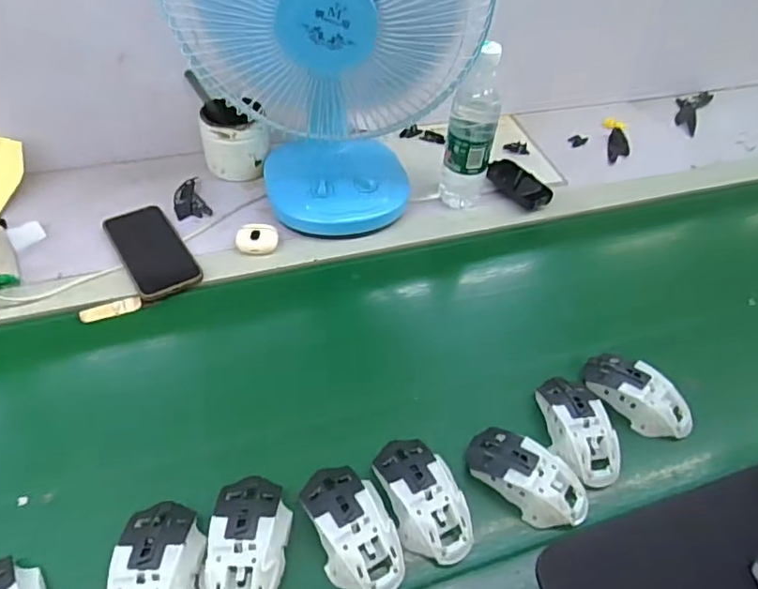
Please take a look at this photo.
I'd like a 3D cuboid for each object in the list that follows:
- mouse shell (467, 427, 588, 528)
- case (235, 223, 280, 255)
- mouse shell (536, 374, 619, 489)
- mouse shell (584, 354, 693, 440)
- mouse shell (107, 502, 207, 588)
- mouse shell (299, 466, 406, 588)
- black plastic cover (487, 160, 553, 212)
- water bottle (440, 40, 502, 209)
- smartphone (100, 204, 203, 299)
[{"bbox_3d":[0.139,0.169,0.520,0.115,0.036,0.058,29,50,23],"label":"mouse shell"},{"bbox_3d":[-0.159,-0.069,0.721,0.054,0.024,0.053,-5,45,-8],"label":"case"},{"bbox_3d":[0.201,0.133,0.560,0.065,0.032,0.117,-2,45,-6],"label":"mouse shell"},{"bbox_3d":[0.278,0.108,0.592,0.115,0.036,0.059,35,52,27],"label":"mouse shell"},{"bbox_3d":[-0.180,0.225,0.445,0.064,0.030,0.112,0,45,-3],"label":"mouse shell"},{"bbox_3d":[-0.022,0.200,0.478,0.062,0.033,0.111,-17,48,-20],"label":"mouse shell"},{"bbox_3d":[0.209,-0.166,0.833,0.047,0.024,0.114,-20,49,-22],"label":"black plastic cover"},{"bbox_3d":[0.127,-0.225,0.751,0.063,0.222,0.073,10,45,7],"label":"water bottle"},{"bbox_3d":[-0.290,-0.060,0.703,0.076,0.010,0.167,-25,51,-26],"label":"smartphone"}]

